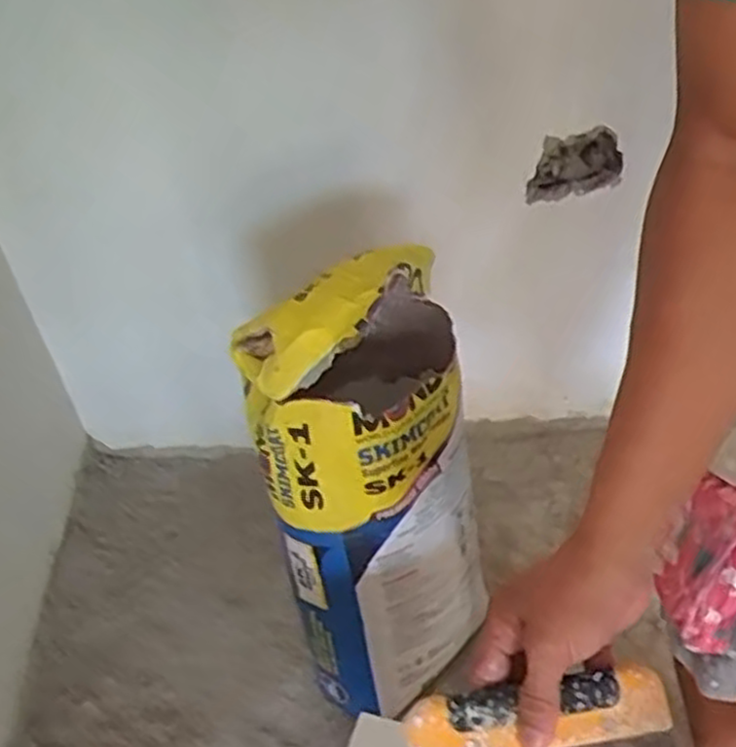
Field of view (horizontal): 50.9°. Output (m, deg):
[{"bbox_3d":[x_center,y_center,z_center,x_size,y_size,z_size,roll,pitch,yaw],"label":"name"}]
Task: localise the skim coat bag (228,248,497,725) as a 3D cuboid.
[{"bbox_3d":[0.004,0.119,0.921,0.245,0.546,0.229,-10,33,-6],"label":"skim coat bag"}]

